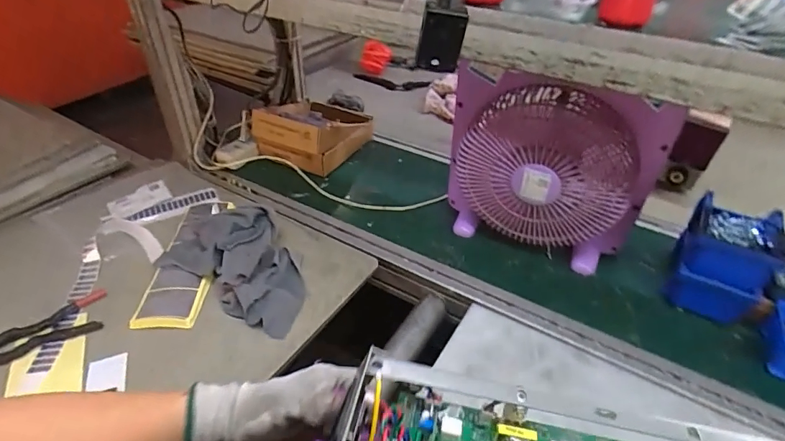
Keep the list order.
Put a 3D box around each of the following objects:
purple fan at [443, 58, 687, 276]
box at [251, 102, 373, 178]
[{"bbox_3d":[0.246,-0.073,0.724,0.313,0.294,0.115,10,39,12],"label":"purple fan"},{"bbox_3d":[-0.180,-0.216,1.031,0.206,0.112,0.235,15,40,17],"label":"box"}]

